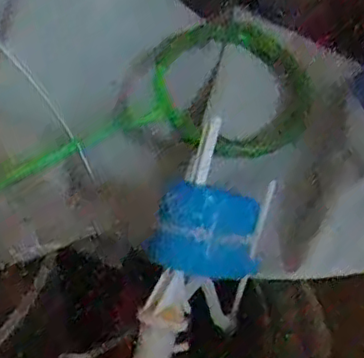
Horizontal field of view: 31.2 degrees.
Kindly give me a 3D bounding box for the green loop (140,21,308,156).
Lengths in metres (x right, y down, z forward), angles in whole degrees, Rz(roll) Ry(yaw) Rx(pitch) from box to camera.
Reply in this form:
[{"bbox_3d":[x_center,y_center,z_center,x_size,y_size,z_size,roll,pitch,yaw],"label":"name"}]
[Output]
[{"bbox_3d":[0.051,-0.091,0.659,0.176,0.030,0.141,28,79,27],"label":"green loop"}]

